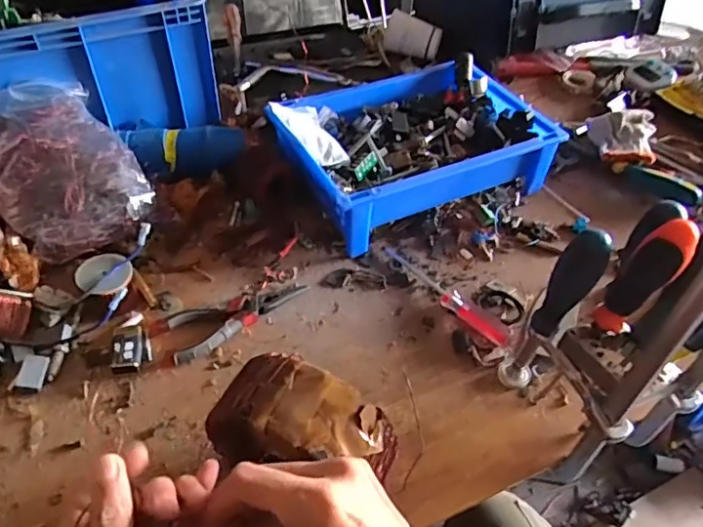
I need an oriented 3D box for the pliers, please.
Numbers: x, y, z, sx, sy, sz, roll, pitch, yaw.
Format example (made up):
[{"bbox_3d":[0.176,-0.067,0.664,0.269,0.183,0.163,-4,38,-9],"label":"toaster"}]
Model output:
[{"bbox_3d":[-0.119,0.058,0.557,0.158,0.017,0.058,-14,51,-16],"label":"pliers"}]

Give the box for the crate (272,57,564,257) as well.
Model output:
[{"bbox_3d":[0.071,-0.151,0.705,0.304,0.084,0.222,-20,49,-21],"label":"crate"}]

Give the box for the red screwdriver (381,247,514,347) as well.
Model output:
[{"bbox_3d":[0.096,0.029,0.593,0.018,0.021,0.178,-30,57,-27],"label":"red screwdriver"}]

